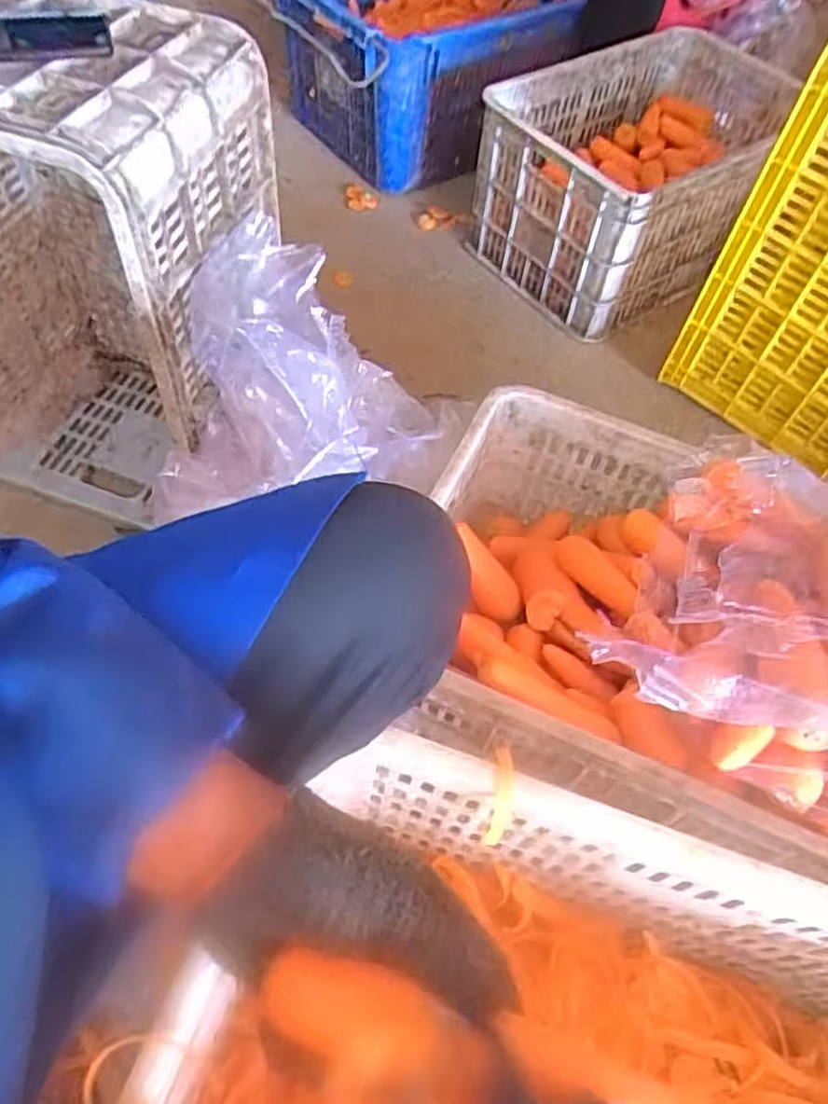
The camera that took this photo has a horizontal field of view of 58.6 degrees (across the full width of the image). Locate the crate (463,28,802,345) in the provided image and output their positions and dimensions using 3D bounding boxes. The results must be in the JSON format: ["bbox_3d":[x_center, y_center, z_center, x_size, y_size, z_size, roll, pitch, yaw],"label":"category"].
[{"bbox_3d":[0.391,-0.664,1.309,0.508,0.258,0.359,-34,65,-23],"label":"crate"}]

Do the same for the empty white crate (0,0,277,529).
[{"bbox_3d":[-0.359,-0.303,0.844,0.348,0.497,0.272,20,57,8],"label":"empty white crate"}]

